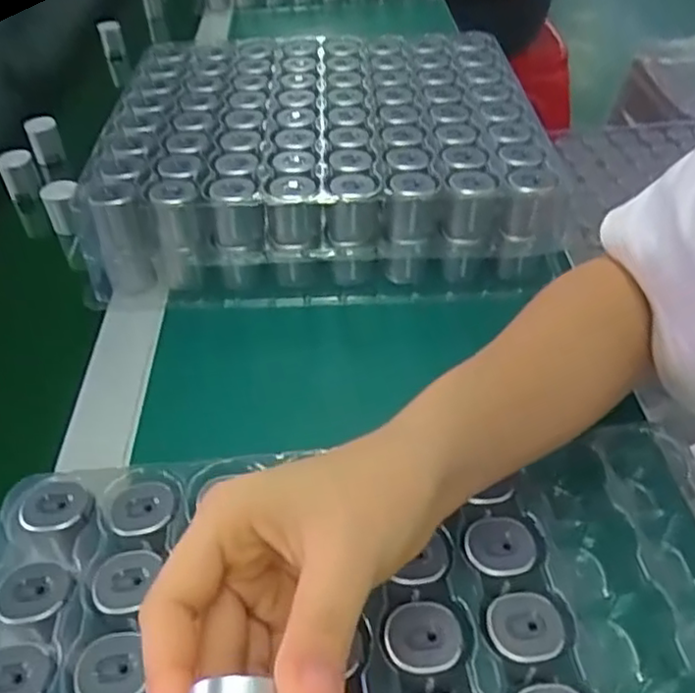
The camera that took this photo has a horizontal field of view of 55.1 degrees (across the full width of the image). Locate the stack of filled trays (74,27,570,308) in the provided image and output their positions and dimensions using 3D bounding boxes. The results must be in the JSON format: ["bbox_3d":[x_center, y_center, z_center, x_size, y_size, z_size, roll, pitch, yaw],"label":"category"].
[{"bbox_3d":[-0.022,-0.160,0.550,0.325,0.080,0.303,-3,43,0],"label":"stack of filled trays"}]

